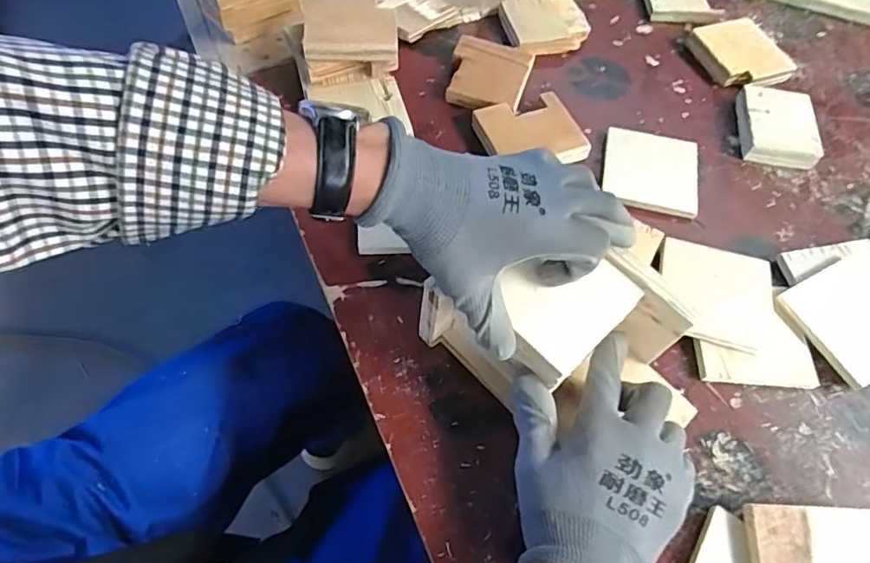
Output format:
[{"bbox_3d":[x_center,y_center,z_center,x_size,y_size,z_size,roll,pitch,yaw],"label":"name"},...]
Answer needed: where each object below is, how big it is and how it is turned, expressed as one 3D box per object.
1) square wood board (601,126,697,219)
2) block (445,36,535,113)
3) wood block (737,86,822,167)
[{"bbox_3d":[0.212,-0.109,0.542,0.085,0.016,0.091,10,61,3],"label":"square wood board"},{"bbox_3d":[0.057,-0.219,0.587,0.081,0.021,0.091,16,62,7],"label":"block"},{"bbox_3d":[0.350,-0.160,0.565,0.068,0.027,0.092,5,61,1],"label":"wood block"}]

